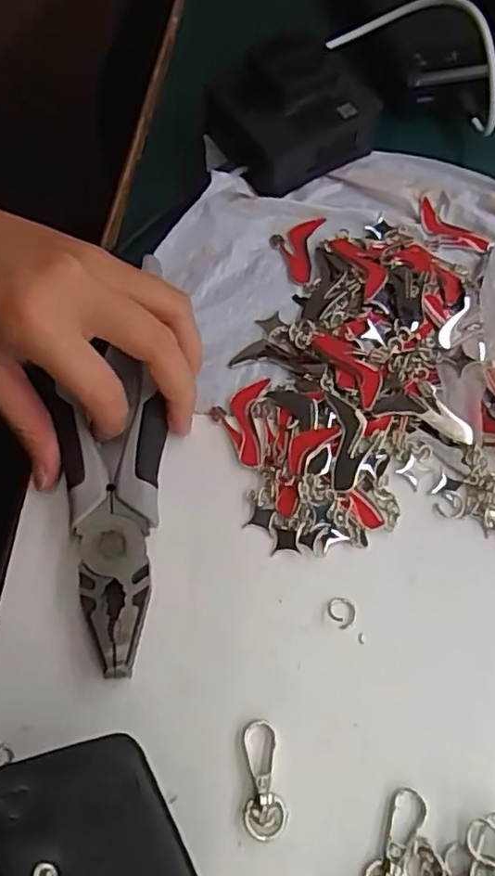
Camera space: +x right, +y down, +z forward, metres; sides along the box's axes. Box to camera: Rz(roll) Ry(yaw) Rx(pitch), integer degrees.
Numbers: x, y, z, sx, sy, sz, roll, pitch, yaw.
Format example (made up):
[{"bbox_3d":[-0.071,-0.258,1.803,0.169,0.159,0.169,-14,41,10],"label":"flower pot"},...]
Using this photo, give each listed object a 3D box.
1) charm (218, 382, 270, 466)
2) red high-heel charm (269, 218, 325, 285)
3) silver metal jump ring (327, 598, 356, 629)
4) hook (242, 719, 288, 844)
[{"bbox_3d":[-0.002,-0.008,0.305,0.019,0.004,0.046,5,66,1],"label":"charm"},{"bbox_3d":[0.025,-0.103,0.352,0.026,0.005,0.047,14,67,5],"label":"red high-heel charm"},{"bbox_3d":[0.040,0.072,0.269,0.012,0.004,0.011,0,66,-1],"label":"silver metal jump ring"},{"bbox_3d":[0.006,0.129,0.243,0.015,0.004,0.040,-2,66,-2],"label":"hook"}]

